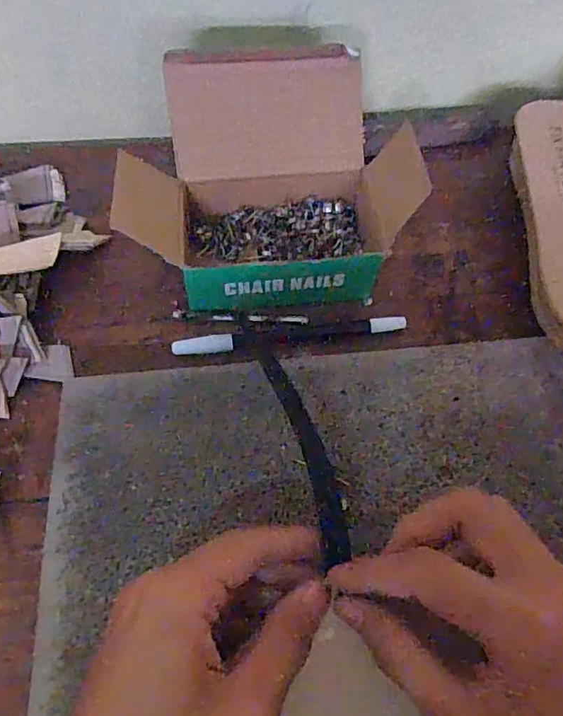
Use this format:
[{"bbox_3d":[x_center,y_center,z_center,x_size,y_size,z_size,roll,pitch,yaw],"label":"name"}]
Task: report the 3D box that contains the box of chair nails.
[{"bbox_3d":[-0.010,-0.106,0.327,0.169,0.088,0.125,-6,61,-5],"label":"box of chair nails"}]

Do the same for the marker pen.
[{"bbox_3d":[0.007,-0.014,0.328,0.143,0.008,0.014,-7,64,-5],"label":"marker pen"}]

